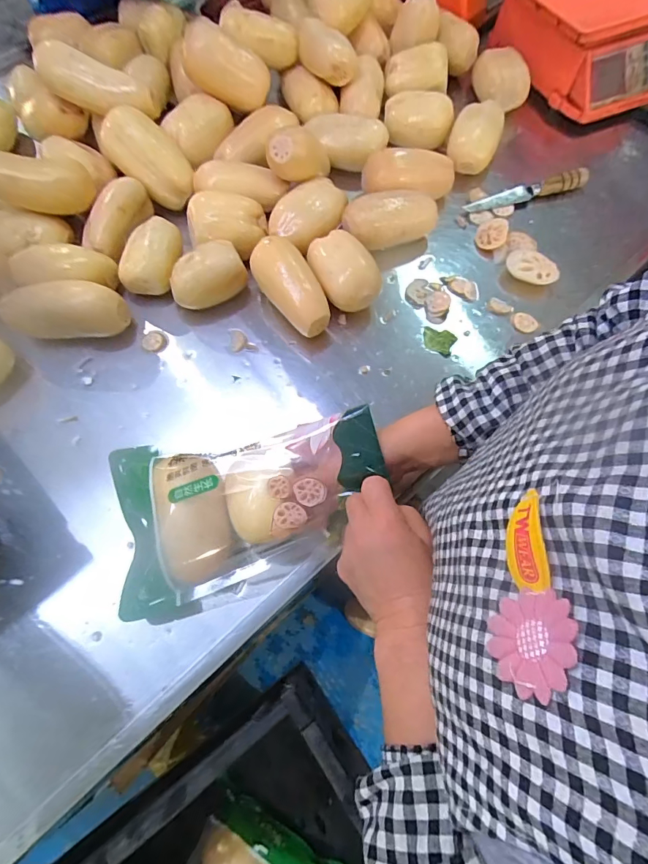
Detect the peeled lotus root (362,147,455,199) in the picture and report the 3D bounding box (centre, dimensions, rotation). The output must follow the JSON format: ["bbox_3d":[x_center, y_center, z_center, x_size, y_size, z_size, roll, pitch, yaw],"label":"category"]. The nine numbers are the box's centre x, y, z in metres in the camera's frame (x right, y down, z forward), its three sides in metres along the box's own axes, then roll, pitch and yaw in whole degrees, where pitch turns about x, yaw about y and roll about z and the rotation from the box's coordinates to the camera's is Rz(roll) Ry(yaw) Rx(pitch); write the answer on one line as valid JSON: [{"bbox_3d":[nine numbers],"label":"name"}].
[{"bbox_3d":[0.130,-0.395,0.640,0.147,0.057,0.050,-5,68,-2],"label":"peeled lotus root"}]

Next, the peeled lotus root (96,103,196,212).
[{"bbox_3d":[-0.267,-0.418,0.648,0.157,0.073,0.085,42,83,-10],"label":"peeled lotus root"}]

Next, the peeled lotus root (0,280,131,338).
[{"bbox_3d":[-0.331,-0.153,0.545,0.149,0.070,0.064,-6,68,-3],"label":"peeled lotus root"}]

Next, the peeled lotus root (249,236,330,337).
[{"bbox_3d":[-0.040,-0.188,0.548,0.067,0.062,0.133,-29,71,-11],"label":"peeled lotus root"}]

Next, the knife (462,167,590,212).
[{"bbox_3d":[0.317,-0.379,0.653,0.200,0.024,0.028,-14,69,-7],"label":"knife"}]

